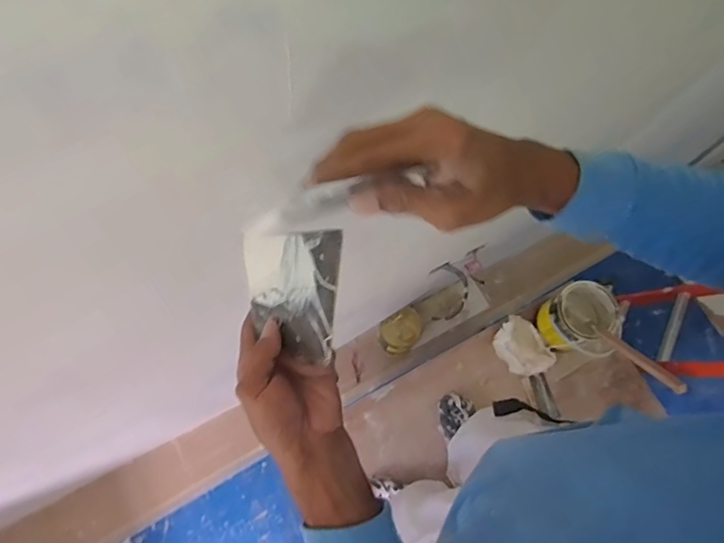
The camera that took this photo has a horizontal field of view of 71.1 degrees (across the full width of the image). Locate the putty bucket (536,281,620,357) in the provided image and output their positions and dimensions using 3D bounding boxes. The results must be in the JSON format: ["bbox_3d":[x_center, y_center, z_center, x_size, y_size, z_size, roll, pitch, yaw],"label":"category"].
[{"bbox_3d":[0.645,0.156,1.503,0.205,0.186,0.208,1,67,-3],"label":"putty bucket"}]

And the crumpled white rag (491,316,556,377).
[{"bbox_3d":[0.502,0.236,1.583,0.144,0.052,0.189,-30,72,-14],"label":"crumpled white rag"}]

